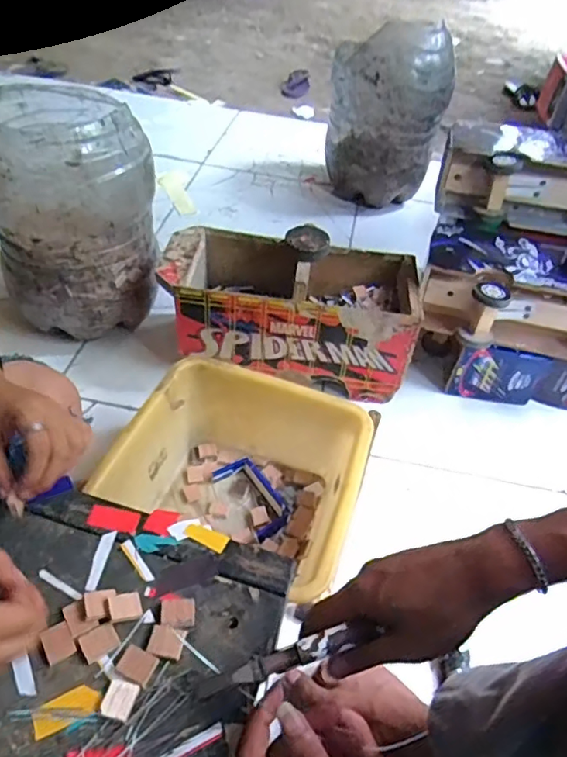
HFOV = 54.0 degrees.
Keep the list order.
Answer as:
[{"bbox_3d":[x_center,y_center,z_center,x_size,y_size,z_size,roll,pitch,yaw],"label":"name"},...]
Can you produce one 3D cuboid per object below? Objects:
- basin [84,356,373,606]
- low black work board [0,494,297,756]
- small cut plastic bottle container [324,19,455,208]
[{"bbox_3d":[-0.050,0.122,0.686,0.278,0.117,0.251,20,47,12],"label":"basin"},{"bbox_3d":[-0.153,0.205,0.384,0.266,0.015,0.266,15,46,8],"label":"low black work board"},{"bbox_3d":[0.213,-0.586,1.214,0.193,0.327,0.203,-10,48,-16],"label":"small cut plastic bottle container"}]

